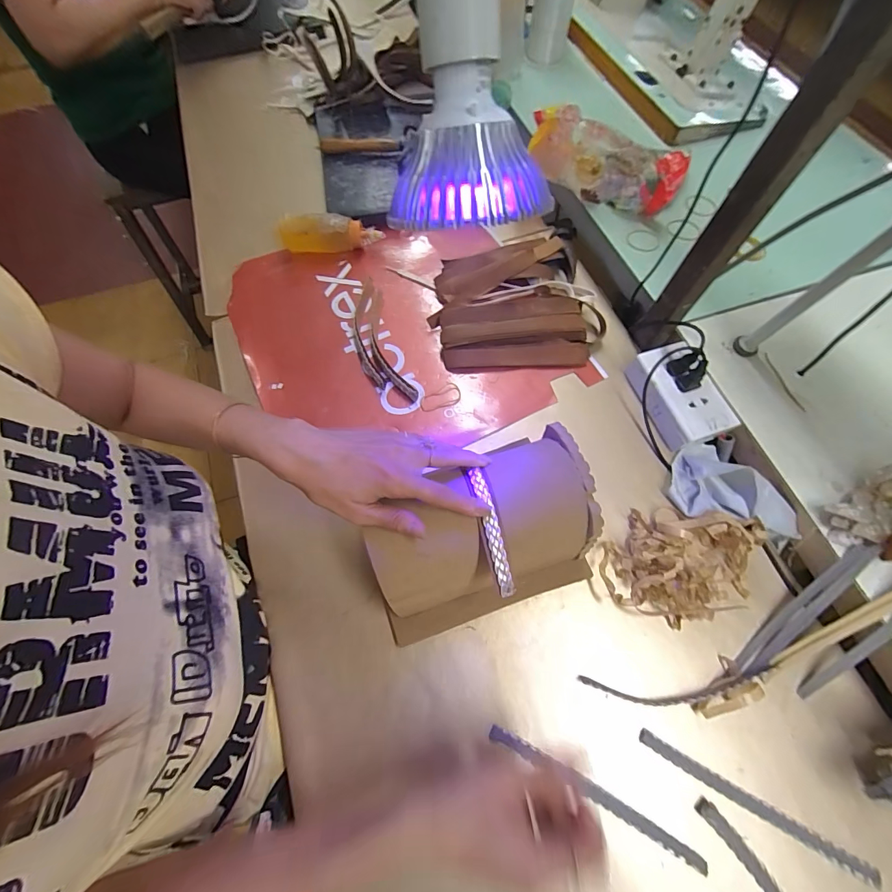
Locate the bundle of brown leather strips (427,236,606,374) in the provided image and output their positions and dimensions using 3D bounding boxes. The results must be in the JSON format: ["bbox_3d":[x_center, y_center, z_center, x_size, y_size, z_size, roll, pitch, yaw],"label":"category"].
[{"bbox_3d":[0.091,-0.193,0.526,0.207,0.032,0.184,-5,67,-2],"label":"bundle of brown leather strips"}]

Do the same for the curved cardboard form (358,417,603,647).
[{"bbox_3d":[0.036,0.083,0.370,0.201,0.116,0.133,-20,68,-5],"label":"curved cardboard form"}]

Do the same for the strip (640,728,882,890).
[{"bbox_3d":[0.262,0.306,0.338,0.192,0.005,0.013,27,69,12],"label":"strip"}]

